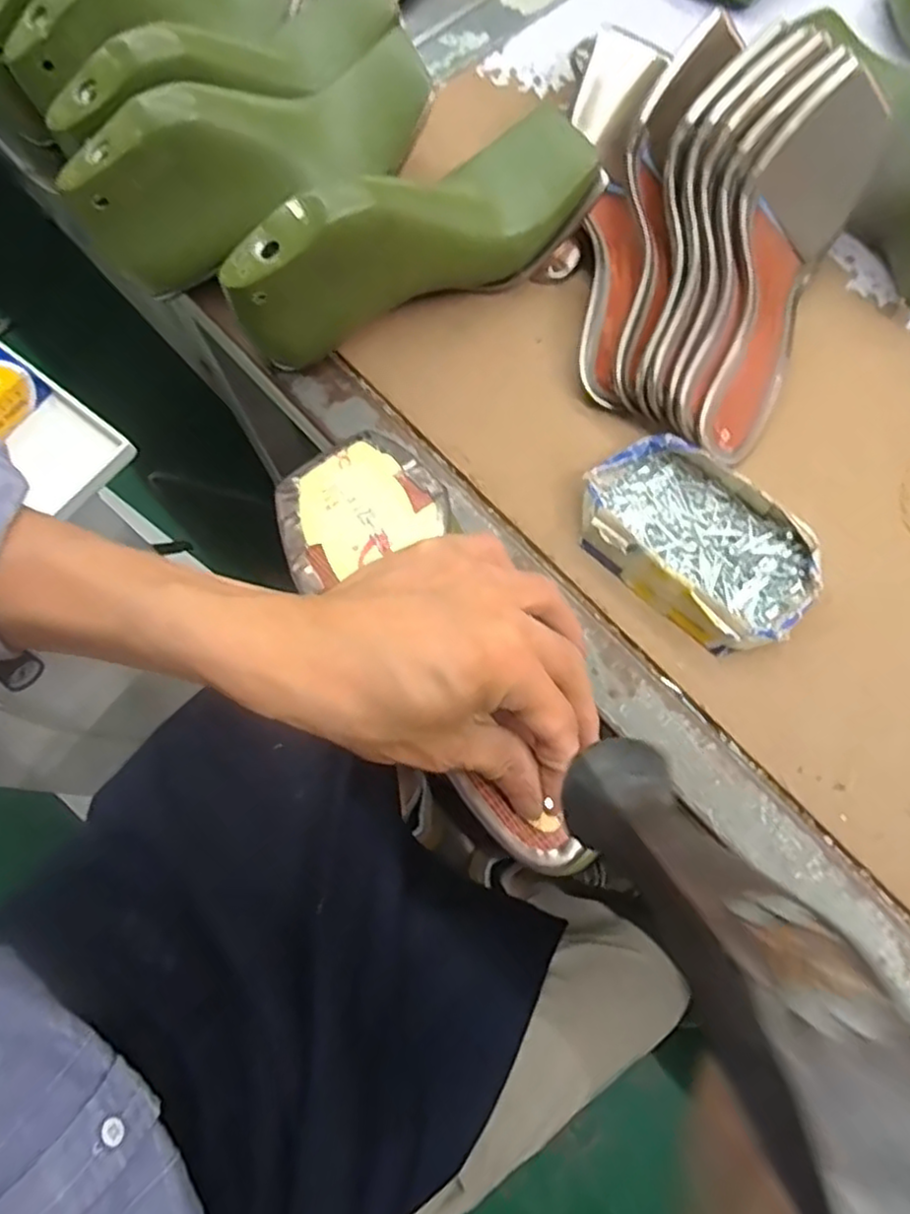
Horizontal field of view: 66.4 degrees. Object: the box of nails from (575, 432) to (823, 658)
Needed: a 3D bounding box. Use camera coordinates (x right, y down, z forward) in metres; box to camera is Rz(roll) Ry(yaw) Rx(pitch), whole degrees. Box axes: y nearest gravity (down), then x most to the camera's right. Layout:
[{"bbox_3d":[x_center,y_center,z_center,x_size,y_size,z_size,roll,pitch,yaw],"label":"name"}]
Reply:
[{"bbox_3d":[0.135,-0.038,0.388,0.130,0.029,0.083,42,77,13],"label":"box of nails"}]

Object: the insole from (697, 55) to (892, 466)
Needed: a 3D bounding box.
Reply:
[{"bbox_3d":[0.192,-0.197,0.419,0.066,0.069,0.234,20,88,7],"label":"insole"}]

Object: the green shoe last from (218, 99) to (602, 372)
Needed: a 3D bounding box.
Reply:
[{"bbox_3d":[-0.024,-0.219,0.419,0.226,0.103,0.072,-34,75,-10],"label":"green shoe last"}]

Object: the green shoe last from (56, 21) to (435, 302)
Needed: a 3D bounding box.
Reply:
[{"bbox_3d":[-0.114,-0.273,0.425,0.227,0.079,0.066,-33,74,-9],"label":"green shoe last"}]

